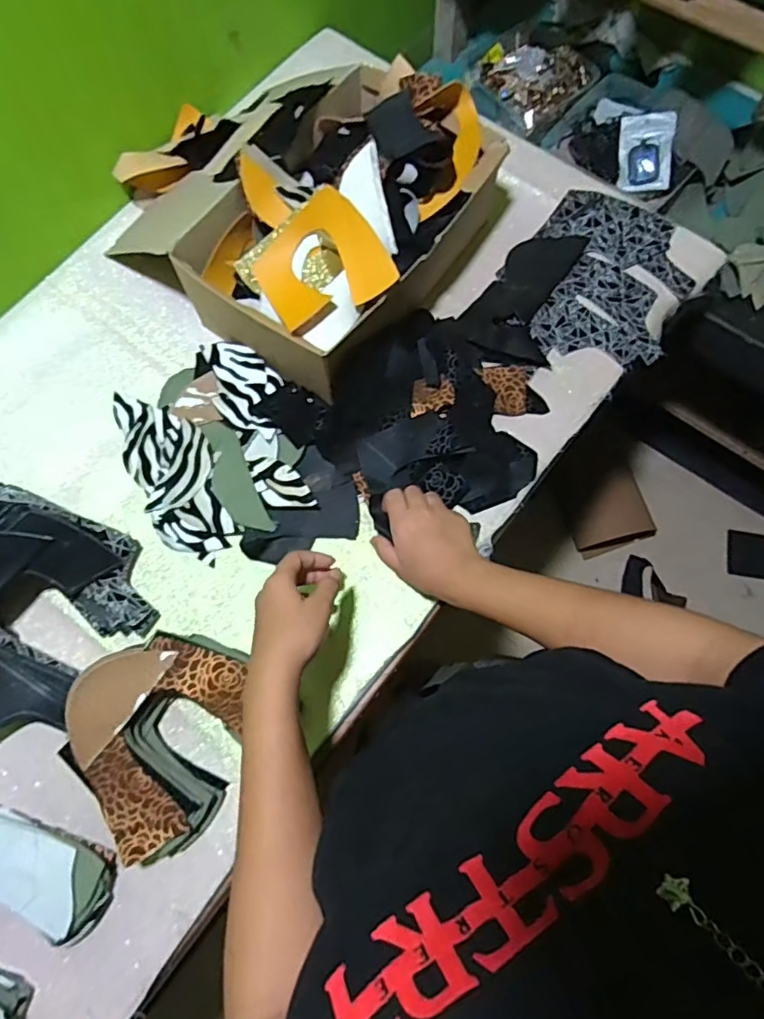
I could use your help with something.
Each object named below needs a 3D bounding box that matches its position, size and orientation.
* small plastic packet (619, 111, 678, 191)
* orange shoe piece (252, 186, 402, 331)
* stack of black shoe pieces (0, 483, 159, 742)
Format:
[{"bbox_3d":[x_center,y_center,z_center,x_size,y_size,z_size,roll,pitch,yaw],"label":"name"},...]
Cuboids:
[{"bbox_3d":[0.367,-0.496,0.805,0.071,0.018,0.100,0,98,14],"label":"small plastic packet"},{"bbox_3d":[-0.062,-0.236,0.571,0.121,0.026,0.127,-39,78,25],"label":"orange shoe piece"},{"bbox_3d":[-0.350,0.080,0.535,0.222,0.092,0.205,31,74,11],"label":"stack of black shoe pieces"}]

